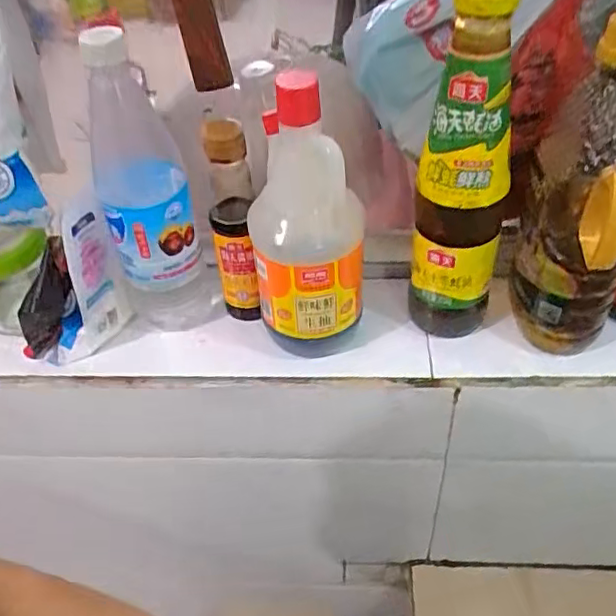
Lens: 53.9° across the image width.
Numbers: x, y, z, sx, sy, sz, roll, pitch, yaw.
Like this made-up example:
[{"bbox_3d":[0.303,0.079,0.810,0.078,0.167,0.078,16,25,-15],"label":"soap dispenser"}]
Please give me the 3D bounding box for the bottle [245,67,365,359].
[{"bbox_3d":[-0.004,-0.057,0.454,0.077,0.221,0.079,-8,44,-3],"label":"bottle"}]

